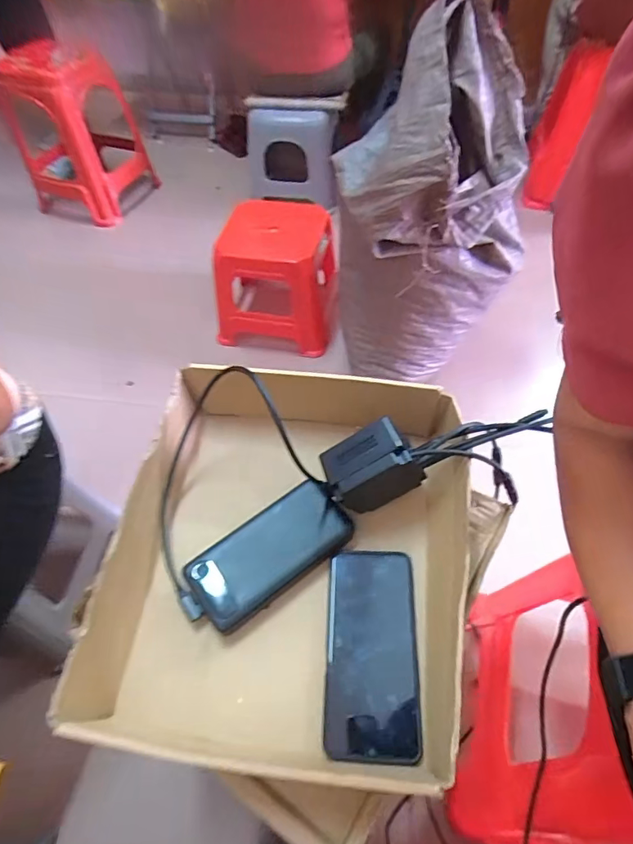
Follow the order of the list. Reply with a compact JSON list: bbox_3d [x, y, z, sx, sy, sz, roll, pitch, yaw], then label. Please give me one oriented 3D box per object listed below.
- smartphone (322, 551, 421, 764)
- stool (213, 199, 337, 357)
[{"bbox_3d":[0.047,0.192,0.414,0.075,0.017,0.161,2,54,3],"label":"smartphone"},{"bbox_3d":[-0.093,-0.388,1.291,0.286,0.280,0.287,11,55,10],"label":"stool"}]

